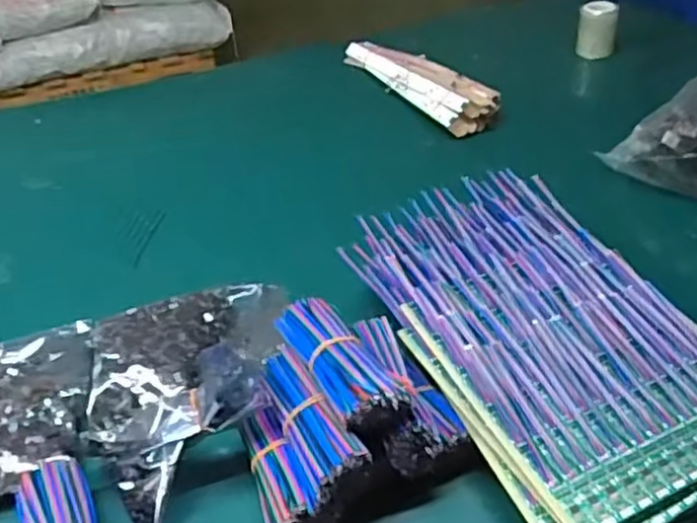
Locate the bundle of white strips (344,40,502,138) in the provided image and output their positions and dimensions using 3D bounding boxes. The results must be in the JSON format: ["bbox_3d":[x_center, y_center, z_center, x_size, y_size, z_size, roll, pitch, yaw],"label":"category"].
[{"bbox_3d":[0.079,-0.243,0.905,0.074,0.040,0.296,-21,41,-21],"label":"bundle of white strips"}]

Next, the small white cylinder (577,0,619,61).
[{"bbox_3d":[0.344,-0.322,0.952,0.050,0.069,0.039,8,39,16],"label":"small white cylinder"}]

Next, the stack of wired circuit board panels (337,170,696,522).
[{"bbox_3d":[0.133,0.054,0.483,0.174,0.070,0.300,-19,40,-18],"label":"stack of wired circuit board panels"}]

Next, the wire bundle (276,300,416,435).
[{"bbox_3d":[-0.007,0.062,0.426,0.038,0.032,0.103,-24,42,-24],"label":"wire bundle"}]

